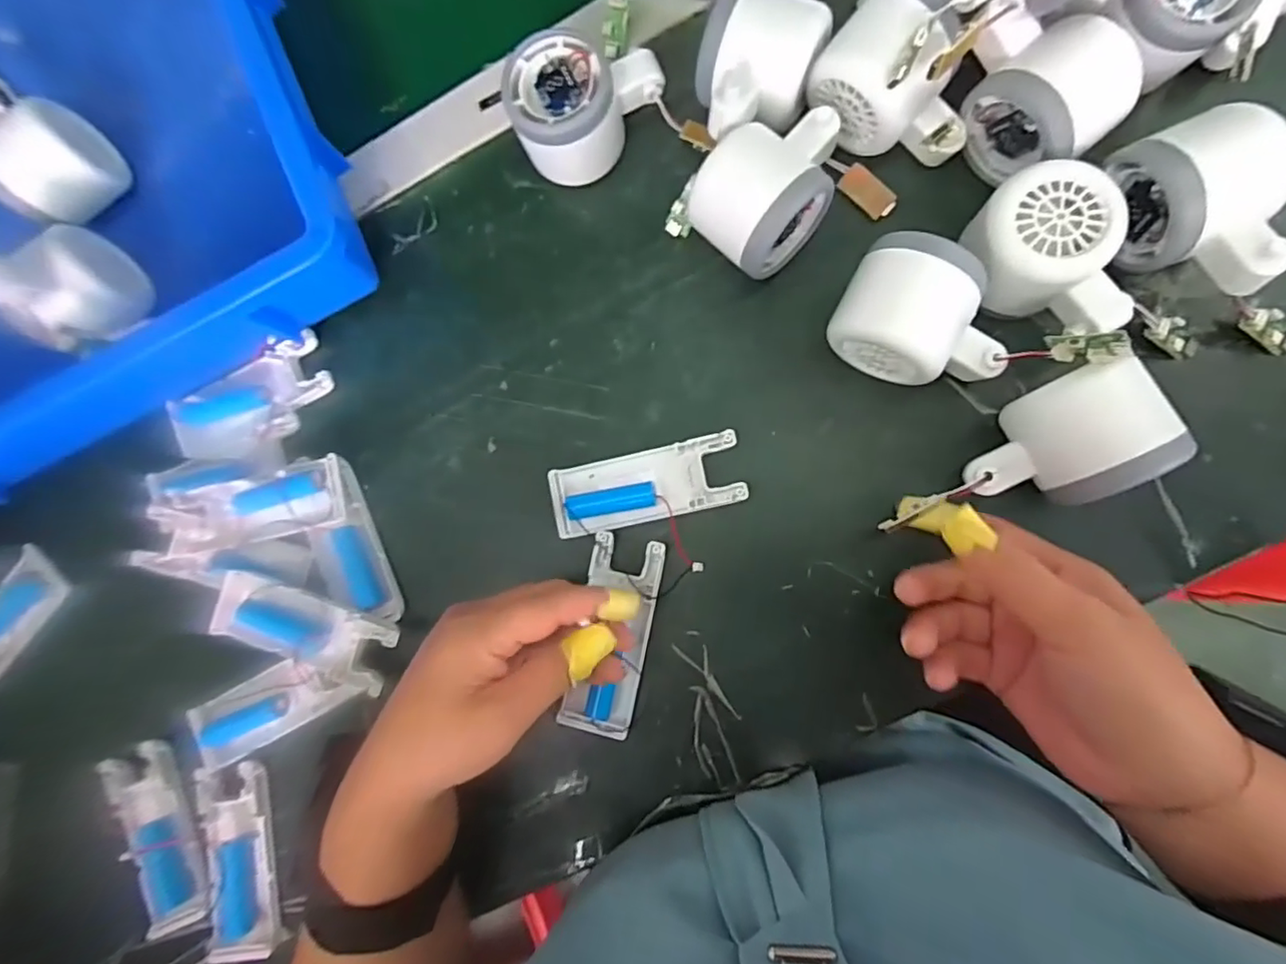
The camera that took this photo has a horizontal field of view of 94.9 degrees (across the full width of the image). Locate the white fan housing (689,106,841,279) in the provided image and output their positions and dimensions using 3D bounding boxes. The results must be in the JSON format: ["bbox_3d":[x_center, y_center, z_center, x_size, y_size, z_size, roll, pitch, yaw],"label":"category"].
[{"bbox_3d":[0.069,-0.152,0.310,0.084,0.052,0.054,-42,82,3],"label":"white fan housing"}]

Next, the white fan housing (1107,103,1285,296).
[{"bbox_3d":[0.259,-0.124,0.277,0.057,0.055,0.082,-16,84,7],"label":"white fan housing"}]

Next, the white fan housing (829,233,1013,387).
[{"bbox_3d":[0.139,-0.079,0.295,0.081,0.052,0.062,30,91,9],"label":"white fan housing"}]

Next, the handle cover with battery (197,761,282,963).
[{"bbox_3d":[-0.236,0.221,0.347,0.041,0.016,0.106,-8,85,8],"label":"handle cover with battery"}]

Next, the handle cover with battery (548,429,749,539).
[{"bbox_3d":[0.002,0.002,0.327,0.104,0.020,0.040,-13,84,7],"label":"handle cover with battery"}]

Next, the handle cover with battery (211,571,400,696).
[{"bbox_3d":[-0.192,0.086,0.335,0.101,0.017,0.039,19,89,9],"label":"handle cover with battery"}]

